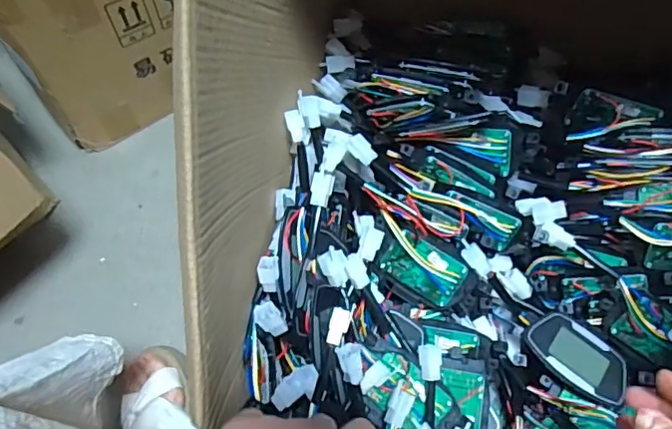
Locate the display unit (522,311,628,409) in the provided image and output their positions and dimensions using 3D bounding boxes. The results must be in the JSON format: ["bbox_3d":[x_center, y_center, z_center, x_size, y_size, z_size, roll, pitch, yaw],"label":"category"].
[{"bbox_3d":[0.234,0.135,0.540,0.100,0.016,0.063,34,68,13],"label":"display unit"}]

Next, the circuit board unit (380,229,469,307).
[{"bbox_3d":[0.085,0.053,0.550,0.076,0.009,0.048,32,108,8],"label":"circuit board unit"}]

